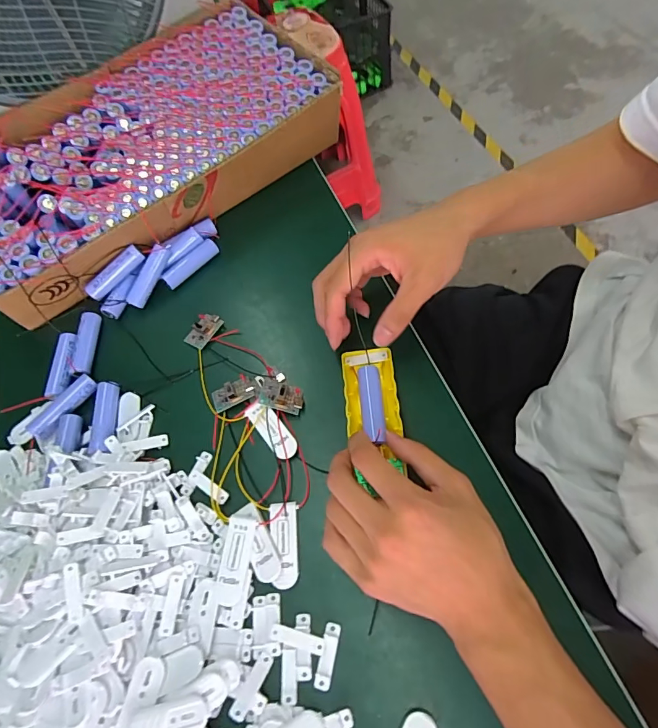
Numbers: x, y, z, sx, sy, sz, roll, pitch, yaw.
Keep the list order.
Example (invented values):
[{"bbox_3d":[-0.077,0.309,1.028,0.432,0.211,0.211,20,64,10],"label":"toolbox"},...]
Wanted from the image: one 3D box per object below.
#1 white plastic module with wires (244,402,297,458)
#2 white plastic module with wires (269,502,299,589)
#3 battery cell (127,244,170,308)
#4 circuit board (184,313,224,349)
[{"bbox_3d":[-0.046,0.054,0.352,0.023,0.011,0.055,-38,64,-11],"label":"white plastic module with wires"},{"bbox_3d":[-0.033,0.131,0.312,0.020,0.012,0.057,-7,62,5],"label":"white plastic module with wires"},{"bbox_3d":[-0.183,-0.090,0.437,0.015,0.017,0.068,26,88,19],"label":"battery cell"},{"bbox_3d":[-0.122,-0.034,0.414,0.024,0.006,0.037,36,77,10],"label":"circuit board"}]

